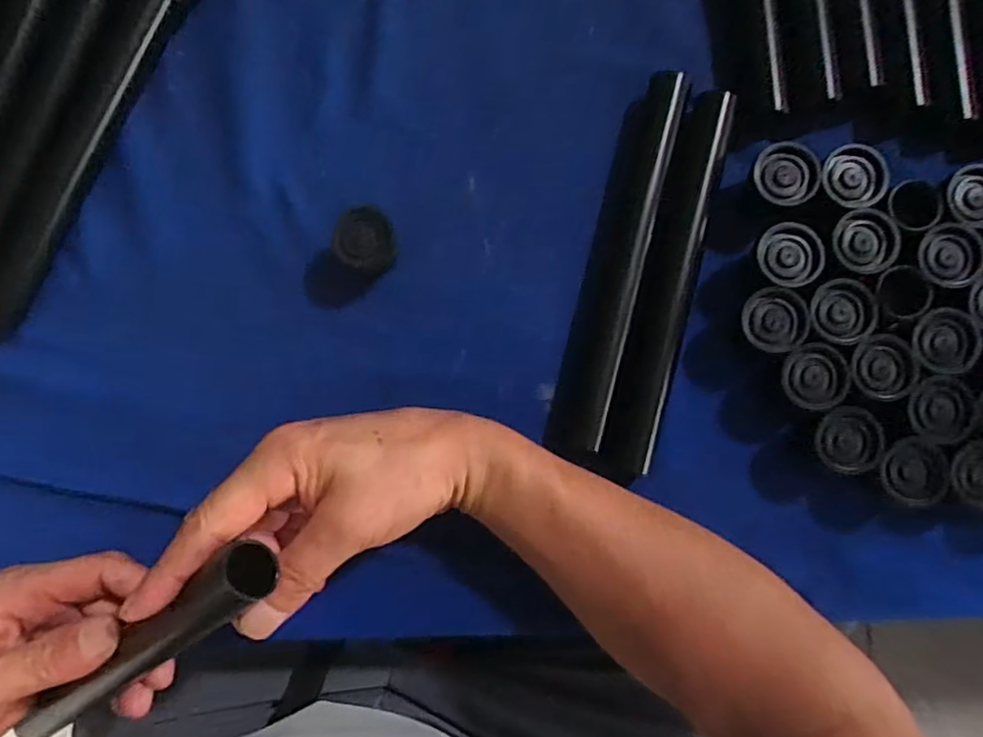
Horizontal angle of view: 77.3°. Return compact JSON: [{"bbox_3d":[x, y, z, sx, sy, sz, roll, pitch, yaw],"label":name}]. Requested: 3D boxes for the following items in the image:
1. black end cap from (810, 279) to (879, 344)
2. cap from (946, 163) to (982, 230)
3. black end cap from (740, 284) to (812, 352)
[{"bbox_3d":[0.185,-0.029,0.322,0.030,0.009,0.032,-2,86,1],"label":"black end cap"},{"bbox_3d":[0.263,-0.091,0.331,0.031,0.010,0.033,0,86,1],"label":"cap"},{"bbox_3d":[0.152,-0.026,0.330,0.031,0.014,0.034,-19,86,0],"label":"black end cap"}]

